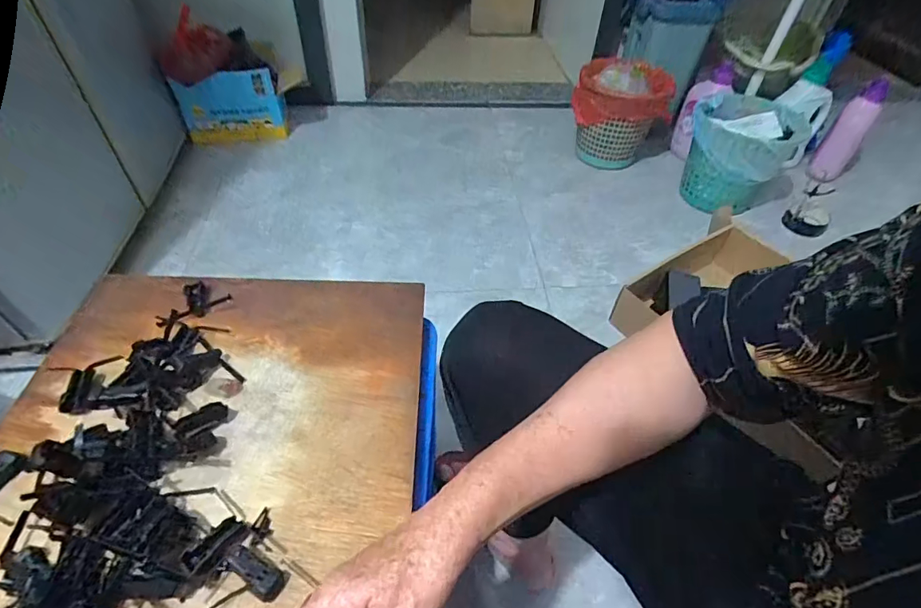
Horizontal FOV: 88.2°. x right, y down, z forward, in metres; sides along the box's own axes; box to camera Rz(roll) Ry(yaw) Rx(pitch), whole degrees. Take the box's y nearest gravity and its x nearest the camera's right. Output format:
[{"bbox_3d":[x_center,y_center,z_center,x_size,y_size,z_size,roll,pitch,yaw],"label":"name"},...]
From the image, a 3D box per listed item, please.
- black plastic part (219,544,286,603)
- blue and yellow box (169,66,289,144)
[{"bbox_3d":[-0.164,0.214,0.379,0.049,0.016,0.022,23,50,16],"label":"black plastic part"},{"bbox_3d":[-0.657,-0.562,1.383,0.277,0.206,0.065,-14,50,-17],"label":"blue and yellow box"}]

